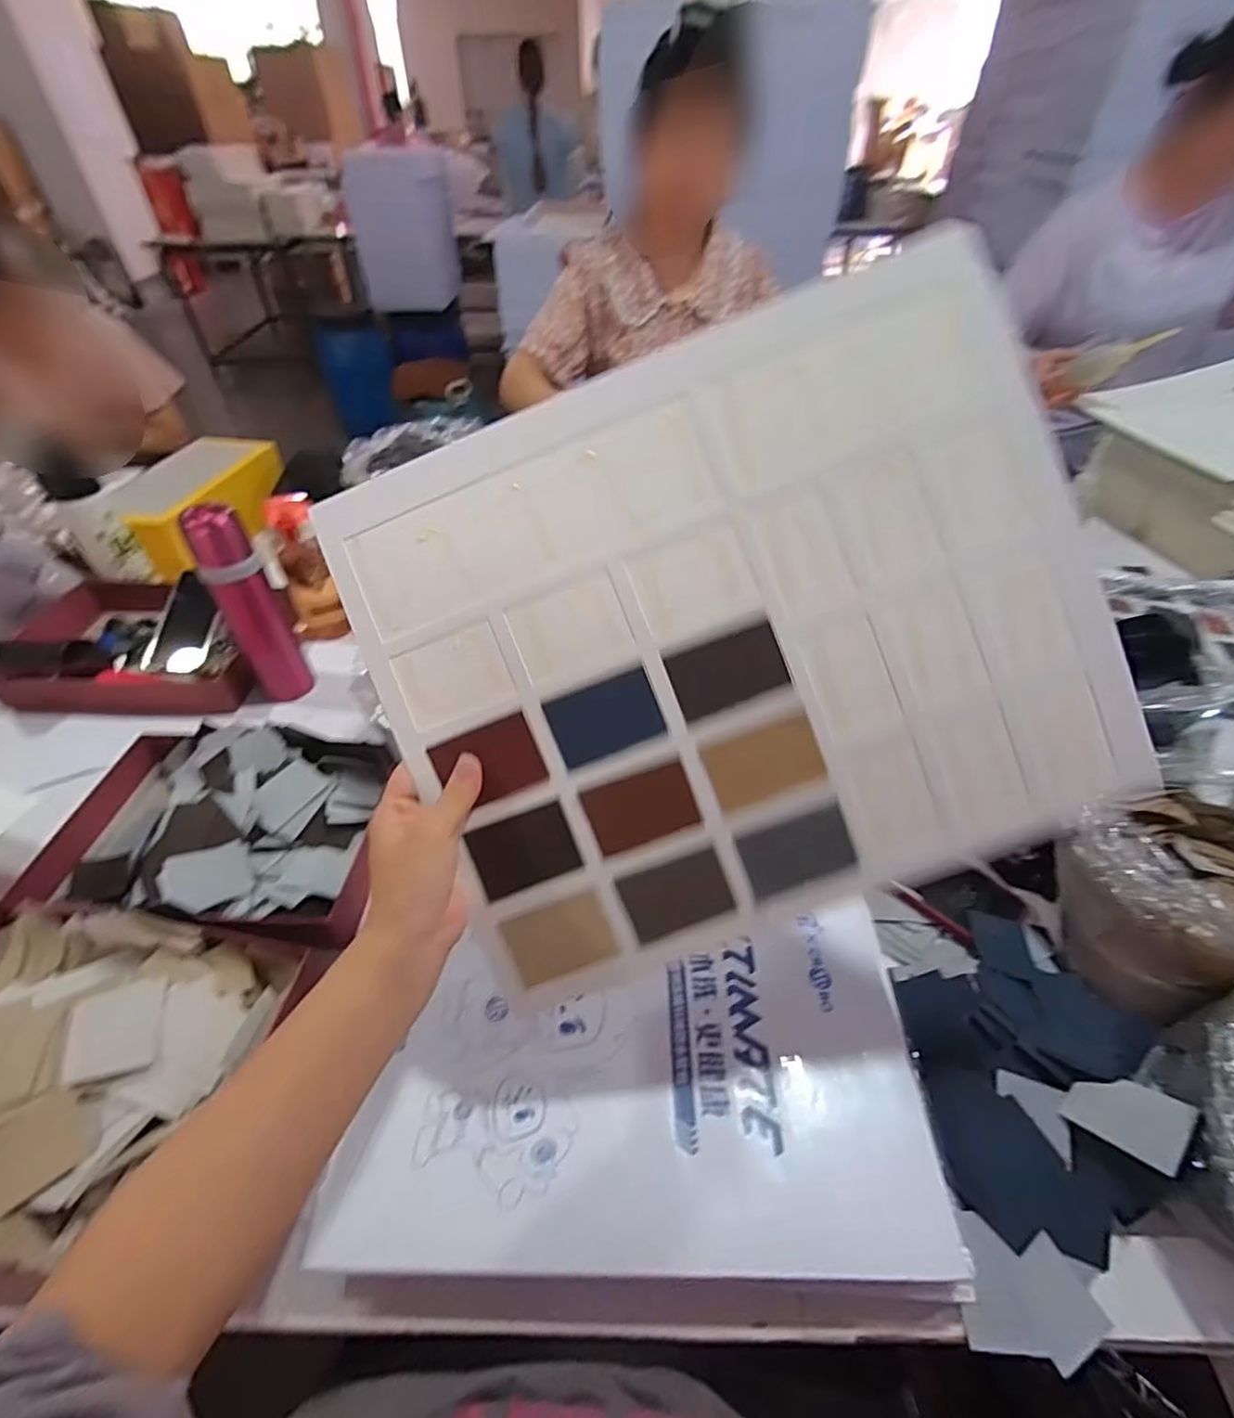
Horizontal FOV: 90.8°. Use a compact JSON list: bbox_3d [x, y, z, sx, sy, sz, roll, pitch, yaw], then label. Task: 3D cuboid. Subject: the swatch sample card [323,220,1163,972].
[{"bbox_3d":[0.068,-0.041,0.371,0.417,0.334,0.011,-21,2,4],"label":"swatch sample card"}]

